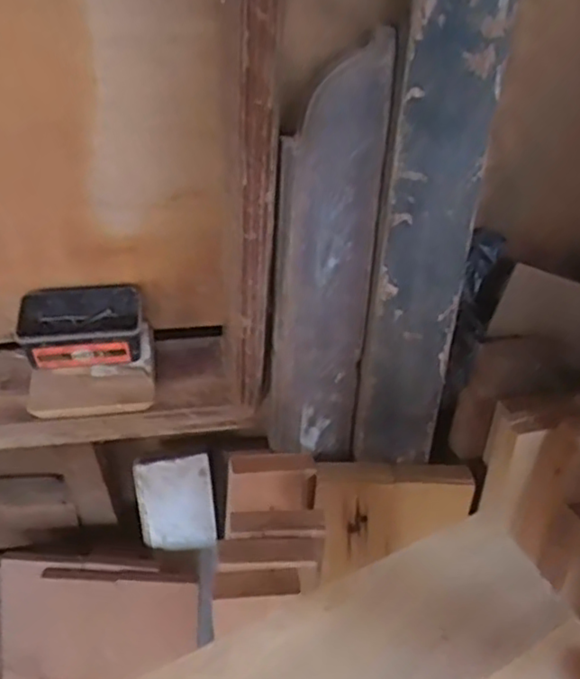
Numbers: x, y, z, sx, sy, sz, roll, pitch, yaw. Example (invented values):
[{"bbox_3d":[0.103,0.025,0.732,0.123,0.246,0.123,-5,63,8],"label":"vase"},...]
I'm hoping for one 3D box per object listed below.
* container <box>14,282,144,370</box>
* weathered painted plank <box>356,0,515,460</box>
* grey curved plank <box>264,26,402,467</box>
[{"bbox_3d":[-0.252,-0.016,0.831,0.144,0.051,0.085,-5,47,-9],"label":"container"},{"bbox_3d":[0.138,-0.110,0.701,0.099,0.612,0.017,2,35,2],"label":"weathered painted plank"},{"bbox_3d":[0.039,-0.064,0.754,0.104,0.481,0.023,4,34,0],"label":"grey curved plank"}]

